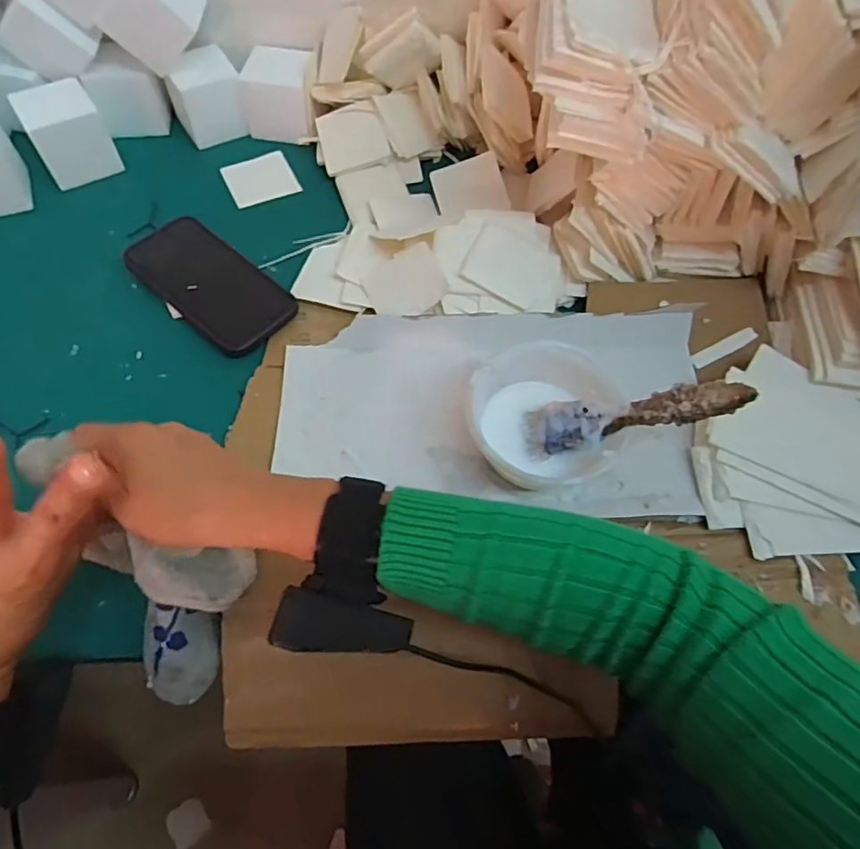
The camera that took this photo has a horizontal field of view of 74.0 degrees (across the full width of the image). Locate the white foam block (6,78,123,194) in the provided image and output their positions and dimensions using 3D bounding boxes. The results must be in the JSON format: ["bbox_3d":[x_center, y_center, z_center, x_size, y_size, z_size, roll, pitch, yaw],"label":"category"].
[{"bbox_3d":[-0.360,-0.290,0.573,0.069,0.067,0.071,-28,66,-17],"label":"white foam block"}]

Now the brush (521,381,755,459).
[{"bbox_3d":[0.134,-0.006,0.389,0.149,0.015,0.039,-12,54,34],"label":"brush"}]

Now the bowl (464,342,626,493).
[{"bbox_3d":[0.083,-0.001,0.421,0.106,0.062,0.101,1,61,-2],"label":"bowl"}]

